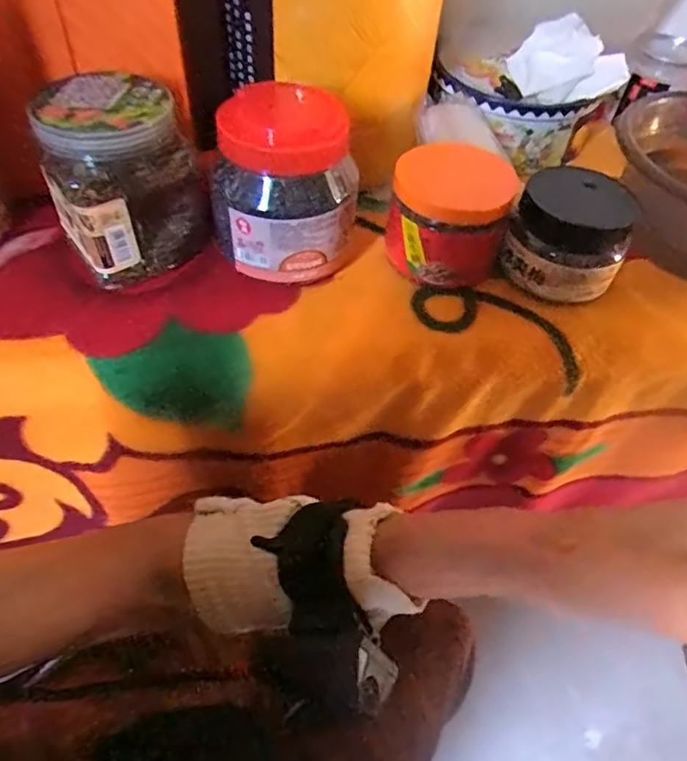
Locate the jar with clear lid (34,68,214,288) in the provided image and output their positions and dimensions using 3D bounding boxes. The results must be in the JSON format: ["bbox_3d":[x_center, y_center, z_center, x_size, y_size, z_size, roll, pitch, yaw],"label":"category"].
[{"bbox_3d":[-0.169,-0.160,0.446,0.108,0.120,0.095,-26,60,-21],"label":"jar with clear lid"}]

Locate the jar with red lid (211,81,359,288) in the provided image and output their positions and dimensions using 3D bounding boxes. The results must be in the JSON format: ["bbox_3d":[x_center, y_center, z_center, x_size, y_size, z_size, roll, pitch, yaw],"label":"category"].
[{"bbox_3d":[-0.045,-0.149,0.457,0.114,0.124,0.100,-6,55,-9],"label":"jar with red lid"}]

